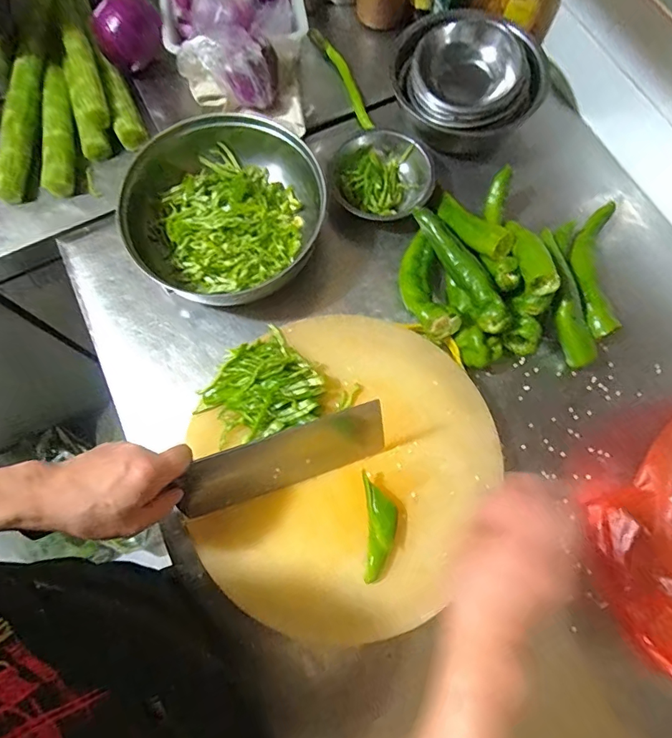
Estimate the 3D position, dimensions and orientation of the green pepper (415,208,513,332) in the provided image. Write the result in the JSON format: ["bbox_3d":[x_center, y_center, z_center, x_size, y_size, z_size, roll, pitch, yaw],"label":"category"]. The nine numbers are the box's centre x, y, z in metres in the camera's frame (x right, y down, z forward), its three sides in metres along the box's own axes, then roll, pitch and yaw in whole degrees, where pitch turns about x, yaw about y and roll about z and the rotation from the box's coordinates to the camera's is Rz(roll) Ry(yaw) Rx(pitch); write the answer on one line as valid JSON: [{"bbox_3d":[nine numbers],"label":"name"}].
[{"bbox_3d":[0.159,-0.132,0.582,0.042,0.044,0.192,-25,75,-7],"label":"green pepper"}]

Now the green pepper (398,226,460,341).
[{"bbox_3d":[0.112,-0.115,0.590,0.062,0.043,0.158,-12,73,-4],"label":"green pepper"}]

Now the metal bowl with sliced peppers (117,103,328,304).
[{"bbox_3d":[-0.139,-0.213,0.615,0.272,0.083,0.254,-35,76,-10],"label":"metal bowl with sliced peppers"}]

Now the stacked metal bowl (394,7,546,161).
[{"bbox_3d":[0.189,-0.413,0.666,0.215,0.100,0.179,18,94,14],"label":"stacked metal bowl"}]

